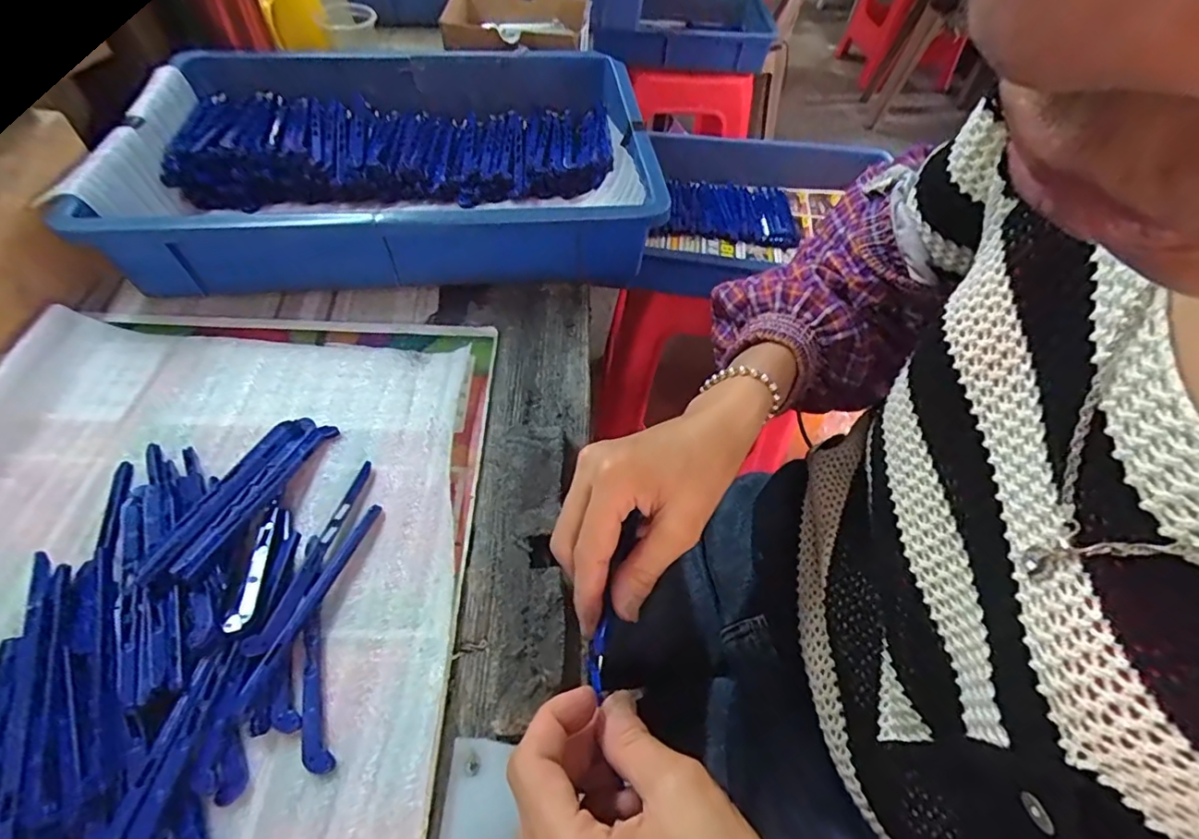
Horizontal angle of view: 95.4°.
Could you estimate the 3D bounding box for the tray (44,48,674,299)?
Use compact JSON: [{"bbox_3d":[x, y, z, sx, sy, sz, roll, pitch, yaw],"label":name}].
[{"bbox_3d":[-0.176,-0.228,0.491,0.418,0.104,0.297,-7,54,-11],"label":"tray"}]

